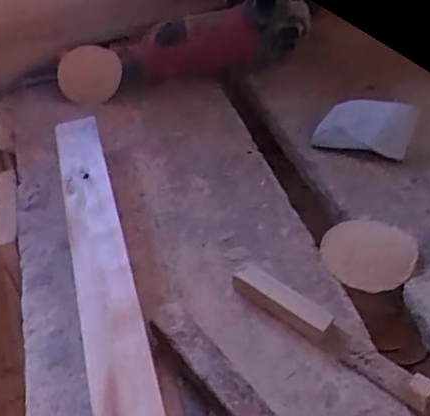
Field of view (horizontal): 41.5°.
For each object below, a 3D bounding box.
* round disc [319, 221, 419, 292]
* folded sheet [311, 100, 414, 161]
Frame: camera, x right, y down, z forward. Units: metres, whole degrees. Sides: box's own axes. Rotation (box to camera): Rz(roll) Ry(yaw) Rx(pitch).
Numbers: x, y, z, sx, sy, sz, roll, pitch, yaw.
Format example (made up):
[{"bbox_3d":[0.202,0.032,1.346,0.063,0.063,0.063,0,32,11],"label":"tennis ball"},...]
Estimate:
[{"bbox_3d":[0.152,0.044,0.572,0.092,0.006,0.085,-3,42,3],"label":"round disc"},{"bbox_3d":[0.177,-0.097,0.682,0.108,0.063,0.010,11,7,15],"label":"folded sheet"}]

